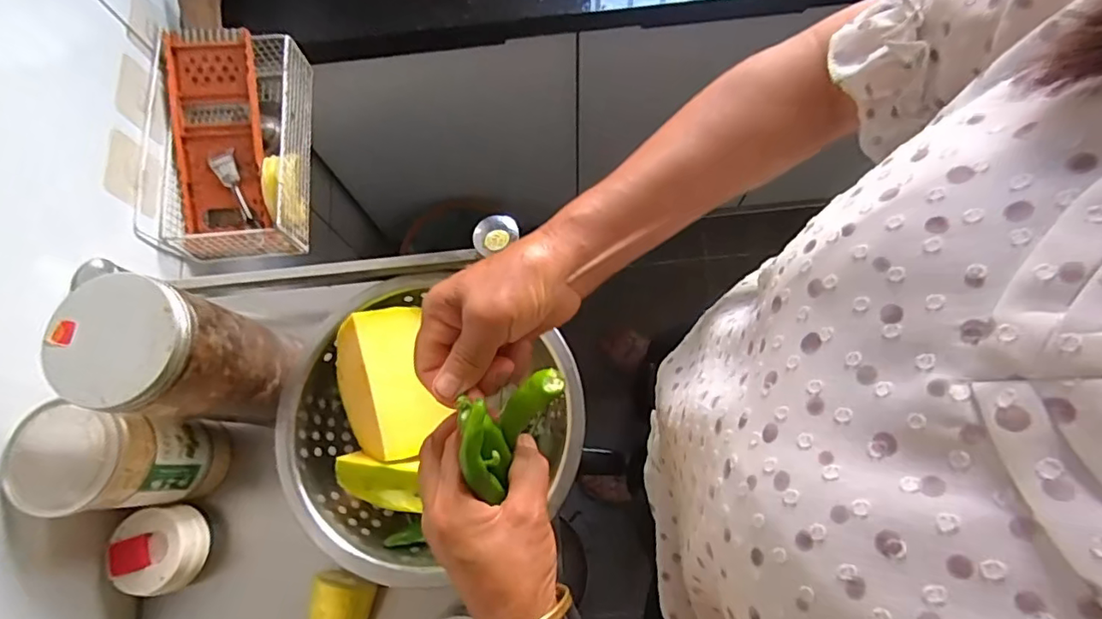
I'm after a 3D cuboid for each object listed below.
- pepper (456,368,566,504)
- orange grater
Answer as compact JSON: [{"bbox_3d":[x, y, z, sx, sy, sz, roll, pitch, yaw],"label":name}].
[{"bbox_3d":[-0.029,0.063,0.323,0.041,0.042,0.077,30,78,9],"label":"pepper"},{"bbox_3d":[-0.382,-0.203,0.662,0.097,0.019,0.214,-2,96,1],"label":"orange grater"}]

